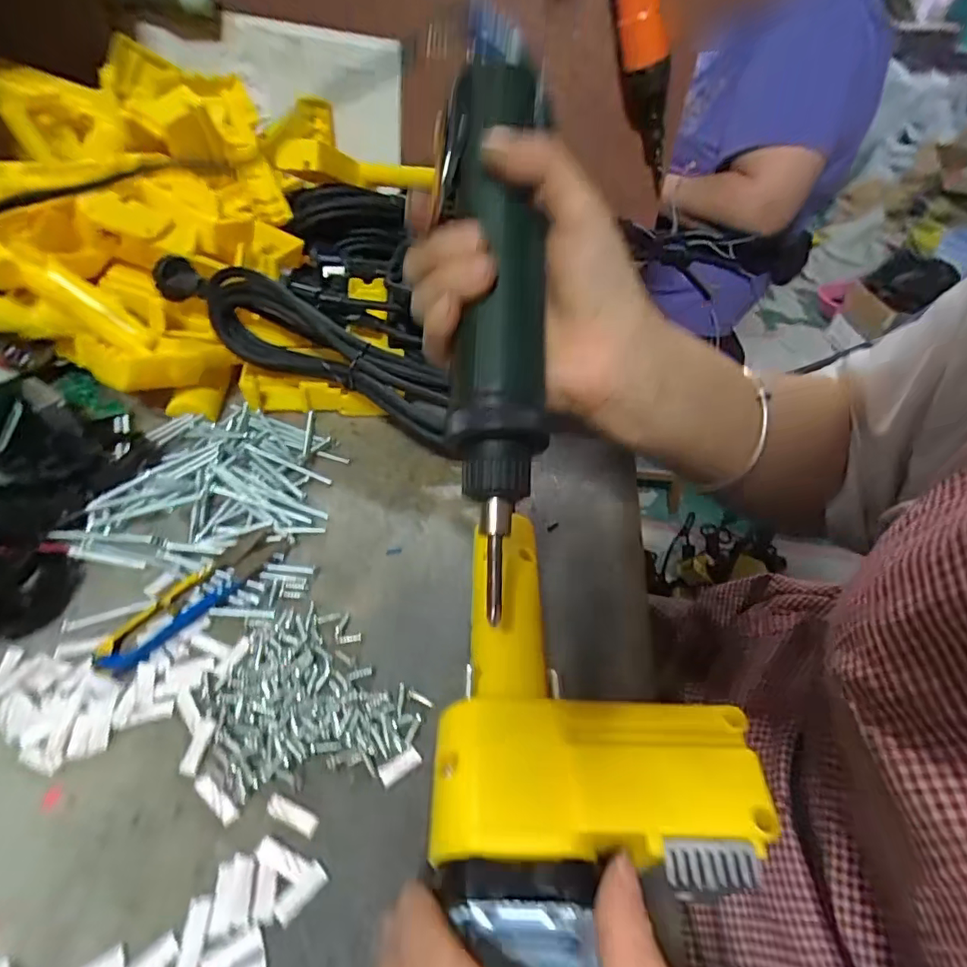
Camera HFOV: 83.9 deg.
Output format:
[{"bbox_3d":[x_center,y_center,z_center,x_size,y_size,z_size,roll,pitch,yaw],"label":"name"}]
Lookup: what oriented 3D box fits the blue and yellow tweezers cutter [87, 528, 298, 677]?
[{"bbox_3d":[-0.146,0.057,0.279,0.022,0.008,0.103,33,49,25],"label":"blue and yellow tweezers cutter"}]

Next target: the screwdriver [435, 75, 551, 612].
[{"bbox_3d":[0.004,-0.075,0.225,0.041,0.037,0.244,1,75,-7],"label":"screwdriver"}]

